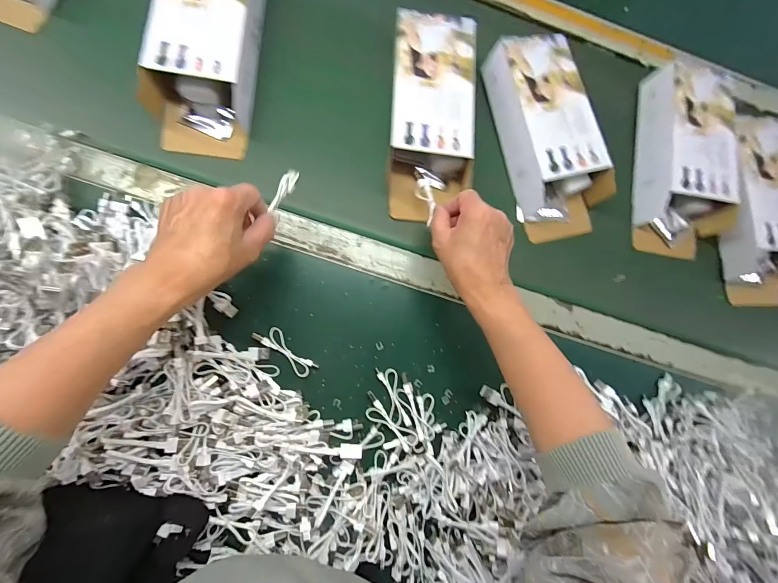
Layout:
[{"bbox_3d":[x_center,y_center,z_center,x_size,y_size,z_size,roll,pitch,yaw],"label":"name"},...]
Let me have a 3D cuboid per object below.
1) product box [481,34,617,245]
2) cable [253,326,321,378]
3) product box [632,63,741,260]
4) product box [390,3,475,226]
[{"bbox_3d":[0.212,-0.201,0.457,0.112,0.060,0.254,-13,87,-7],"label":"product box"},{"bbox_3d":[-0.115,0.067,0.383,0.074,0.016,0.022,43,83,-1],"label":"cable"},{"bbox_3d":[0.413,-0.180,0.475,0.109,0.054,0.247,8,85,-5],"label":"product box"},{"bbox_3d":[0.053,-0.221,0.439,0.101,0.061,0.255,2,85,-6],"label":"product box"}]

